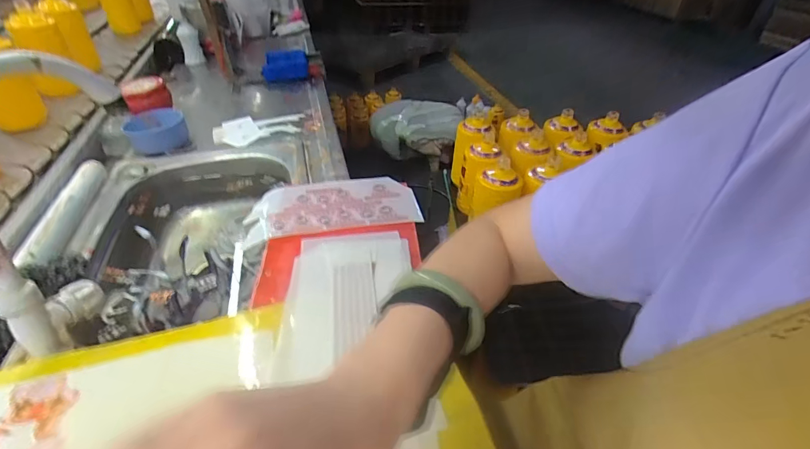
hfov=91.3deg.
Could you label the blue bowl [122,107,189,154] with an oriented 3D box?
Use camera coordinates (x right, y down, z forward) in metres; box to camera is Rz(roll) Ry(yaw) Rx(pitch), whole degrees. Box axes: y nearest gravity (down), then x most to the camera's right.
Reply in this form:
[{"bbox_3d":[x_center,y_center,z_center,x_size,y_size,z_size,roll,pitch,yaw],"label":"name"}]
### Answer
[{"bbox_3d":[-0.494,-0.187,0.790,0.107,0.058,0.096,-17,44,-23],"label":"blue bowl"}]

